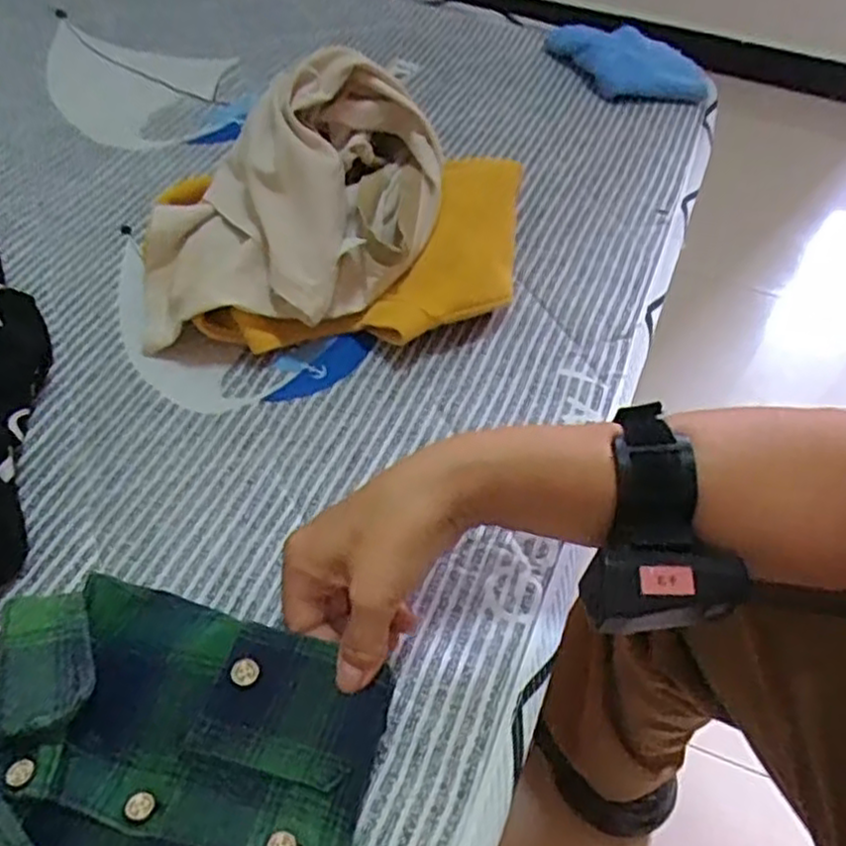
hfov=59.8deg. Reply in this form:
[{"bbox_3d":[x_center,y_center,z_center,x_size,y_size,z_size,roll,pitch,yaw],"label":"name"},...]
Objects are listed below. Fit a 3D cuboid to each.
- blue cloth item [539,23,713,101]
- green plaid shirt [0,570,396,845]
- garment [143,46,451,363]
[{"bbox_3d":[0.215,-0.383,0.780,0.170,0.032,0.124,11,51,5],"label":"blue cloth item"},{"bbox_3d":[-0.116,0.152,0.296,0.175,0.022,0.166,14,51,8],"label":"green plaid shirt"},{"bbox_3d":[-0.090,-0.141,0.488,0.194,0.142,0.138,2,50,-2],"label":"garment"}]

